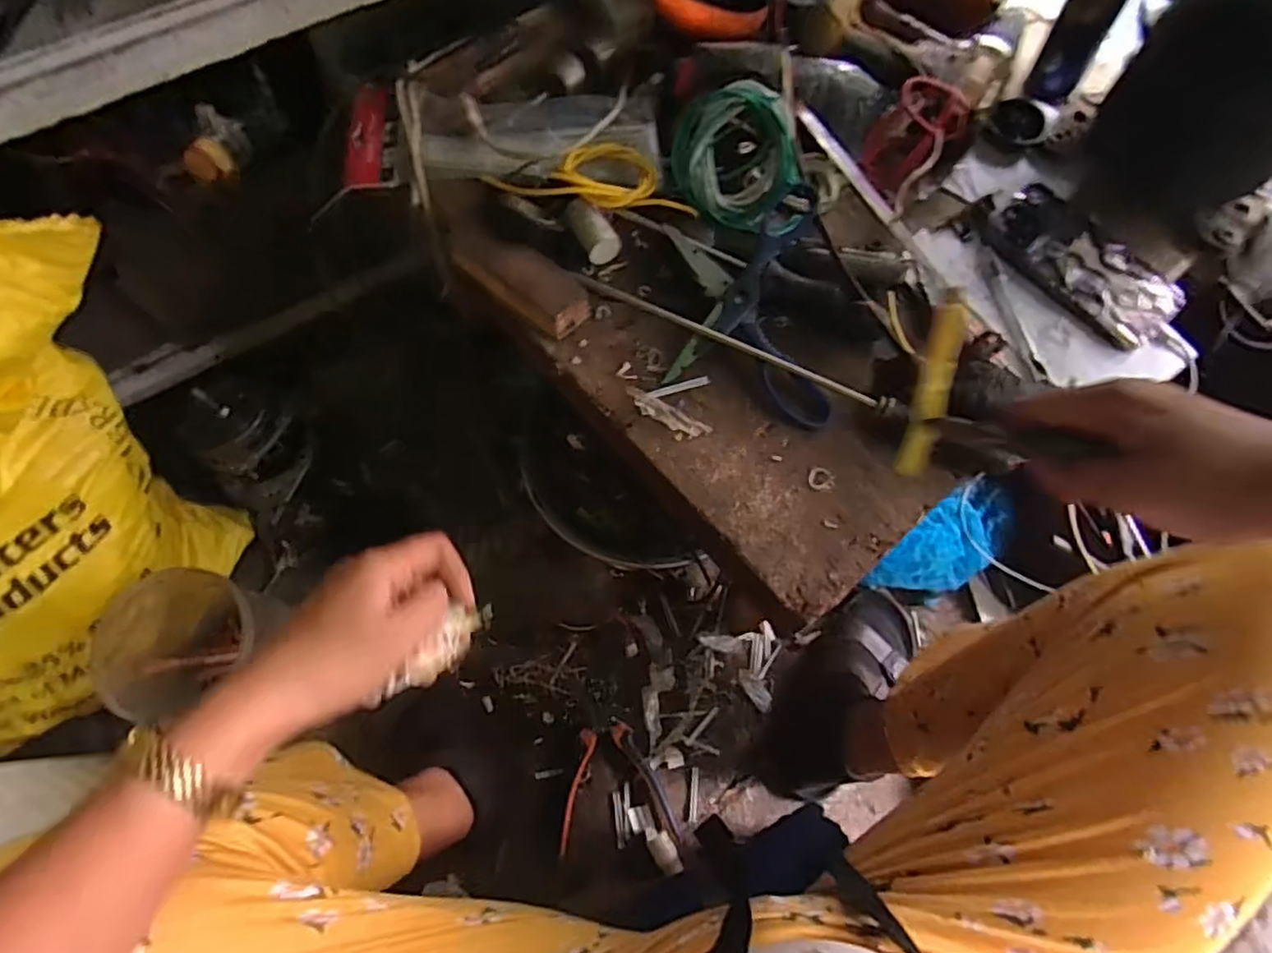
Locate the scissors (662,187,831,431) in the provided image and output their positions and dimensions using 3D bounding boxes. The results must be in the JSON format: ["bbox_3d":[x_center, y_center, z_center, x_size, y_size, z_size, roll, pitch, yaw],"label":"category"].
[{"bbox_3d":[0.090,-0.144,0.533,0.126,0.039,0.207,-1,70,-2],"label":"scissors"}]

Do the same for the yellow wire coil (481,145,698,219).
[{"bbox_3d":[-0.035,-0.264,0.551,0.168,0.021,0.075,-1,70,-2],"label":"yellow wire coil"}]

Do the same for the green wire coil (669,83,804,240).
[{"bbox_3d":[0.086,-0.265,0.551,0.103,0.027,0.117,-6,111,9],"label":"green wire coil"}]

